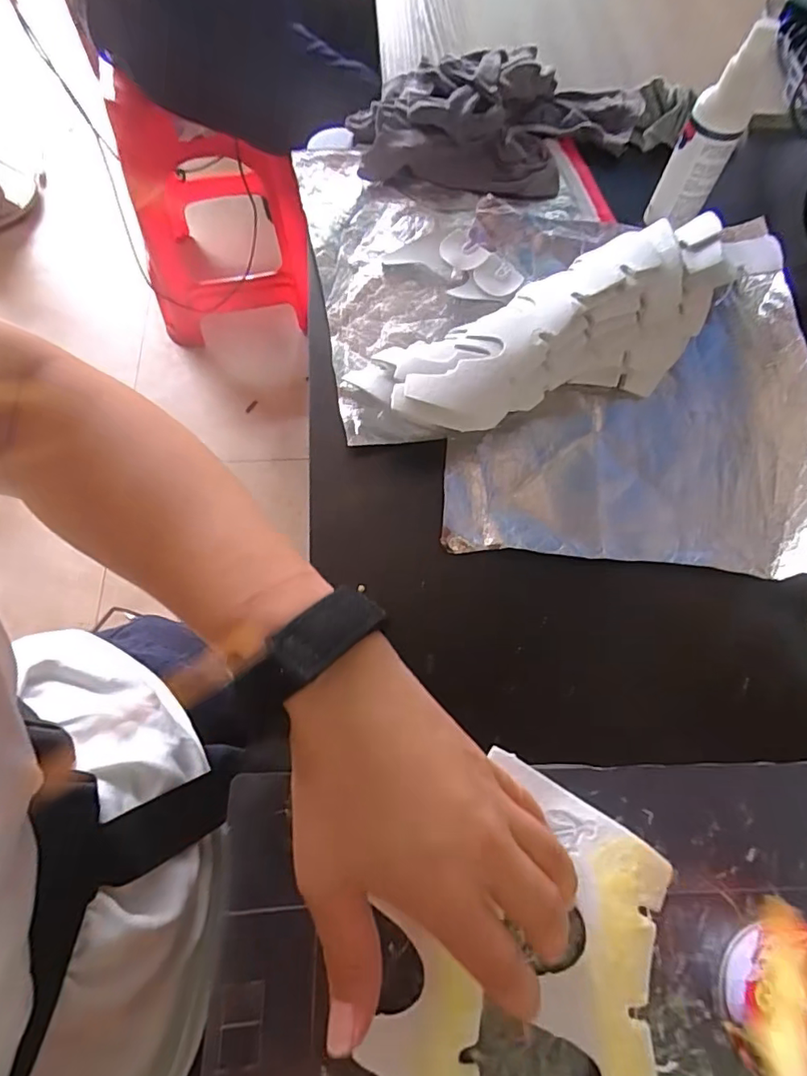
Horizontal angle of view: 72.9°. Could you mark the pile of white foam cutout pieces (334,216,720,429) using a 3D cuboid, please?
[{"bbox_3d":[0.098,-0.131,0.355,0.241,0.058,0.084,-22,68,-12],"label":"pile of white foam cutout pieces"}]

